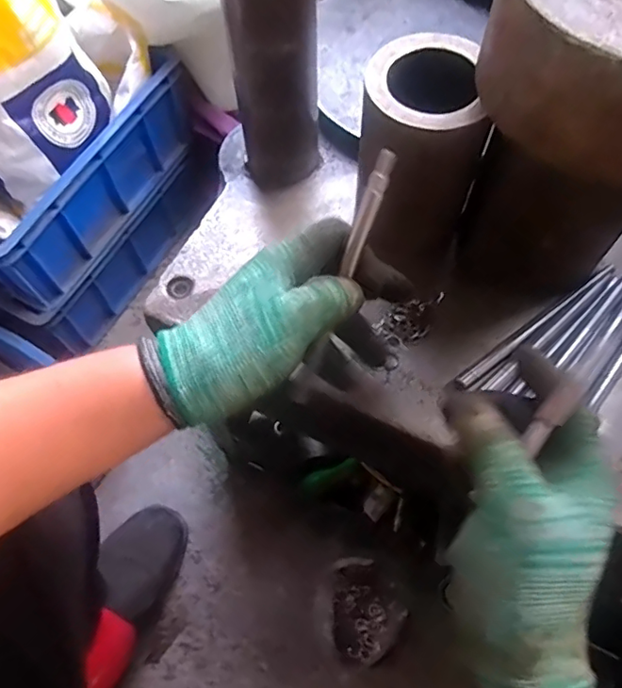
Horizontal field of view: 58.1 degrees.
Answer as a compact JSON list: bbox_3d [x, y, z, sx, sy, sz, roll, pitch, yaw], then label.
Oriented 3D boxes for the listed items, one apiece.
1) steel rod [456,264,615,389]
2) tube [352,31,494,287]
[{"bbox_3d":[0.171,-0.017,0.420,0.160,0.009,0.012,-35,68,-14],"label":"steel rod"},{"bbox_3d":[0.080,-0.136,0.429,0.086,0.157,0.089,0,64,1],"label":"tube"}]

